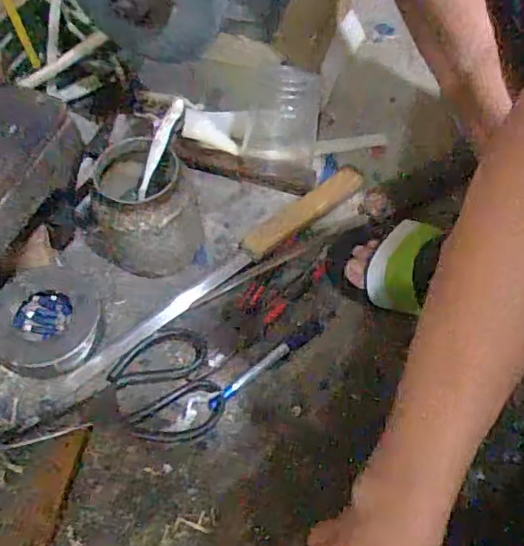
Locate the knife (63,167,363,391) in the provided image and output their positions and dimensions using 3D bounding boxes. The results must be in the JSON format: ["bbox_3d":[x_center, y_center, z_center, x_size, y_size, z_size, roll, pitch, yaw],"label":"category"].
[{"bbox_3d":[-0.040,-0.005,0.616,0.387,0.018,0.033,-36,65,-19],"label":"knife"}]

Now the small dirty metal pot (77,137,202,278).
[{"bbox_3d":[-0.123,-0.069,0.590,0.104,0.105,0.099,0,59,1],"label":"small dirty metal pot"}]

